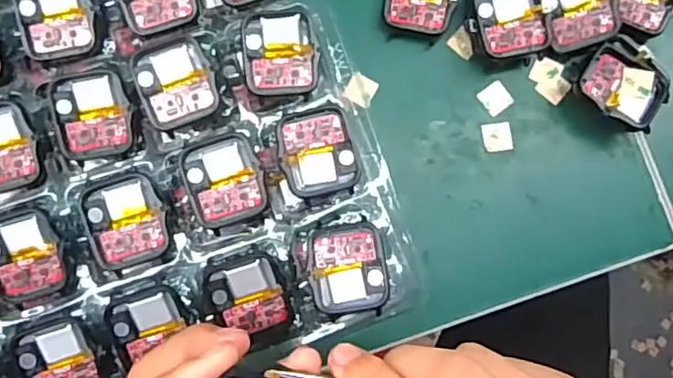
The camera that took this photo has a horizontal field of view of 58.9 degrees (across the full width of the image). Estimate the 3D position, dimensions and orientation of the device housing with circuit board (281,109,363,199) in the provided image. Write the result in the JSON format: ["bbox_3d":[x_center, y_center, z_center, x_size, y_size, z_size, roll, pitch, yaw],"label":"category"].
[{"bbox_3d":[-0.009,-0.019,0.299,0.036,0.005,0.042,-11,84,-2],"label":"device housing with circuit board"}]

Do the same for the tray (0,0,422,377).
[{"bbox_3d":[-0.121,-0.029,0.308,0.264,0.029,0.272,-19,85,-2],"label":"tray"}]

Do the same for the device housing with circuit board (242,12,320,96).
[{"bbox_3d":[-0.028,-0.069,0.303,0.037,0.008,0.040,-5,84,-2],"label":"device housing with circuit board"}]

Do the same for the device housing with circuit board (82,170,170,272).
[{"bbox_3d":[-0.103,0.015,0.293,0.037,0.007,0.044,-18,84,-3],"label":"device housing with circuit board"}]

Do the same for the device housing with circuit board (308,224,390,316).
[{"bbox_3d":[0.006,0.040,0.297,0.037,0.012,0.043,-8,84,-2],"label":"device housing with circuit board"}]

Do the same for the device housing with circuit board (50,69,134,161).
[{"bbox_3d":[-0.122,-0.038,0.301,0.037,0.012,0.042,-6,84,-2],"label":"device housing with circuit board"}]

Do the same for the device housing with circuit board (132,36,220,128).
[{"bbox_3d":[-0.080,-0.053,0.300,0.036,0.011,0.040,-16,84,-3],"label":"device housing with circuit board"}]

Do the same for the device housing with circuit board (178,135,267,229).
[{"bbox_3d":[-0.056,-0.005,0.295,0.036,0.005,0.042,-19,84,-3],"label":"device housing with circuit board"}]

